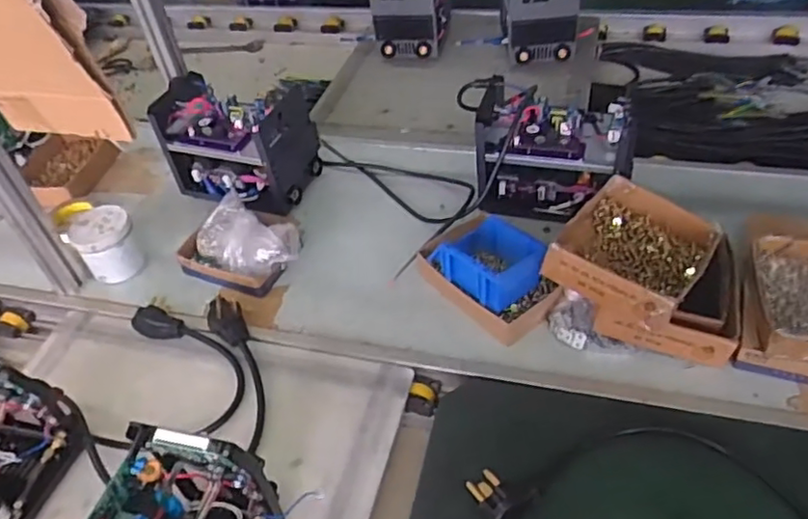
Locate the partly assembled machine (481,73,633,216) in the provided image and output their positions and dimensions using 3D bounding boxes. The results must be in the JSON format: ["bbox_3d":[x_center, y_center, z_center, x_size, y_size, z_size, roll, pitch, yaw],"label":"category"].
[{"bbox_3d":[0.253,-0.165,1.081,0.249,0.198,0.185,7,46,14],"label":"partly assembled machine"}]

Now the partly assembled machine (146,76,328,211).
[{"bbox_3d":[-0.305,-0.212,1.192,0.265,0.191,0.155,13,48,20],"label":"partly assembled machine"}]

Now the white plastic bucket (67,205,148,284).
[{"bbox_3d":[-0.495,-0.022,1.074,0.092,0.108,0.085,-4,45,4],"label":"white plastic bucket"}]

